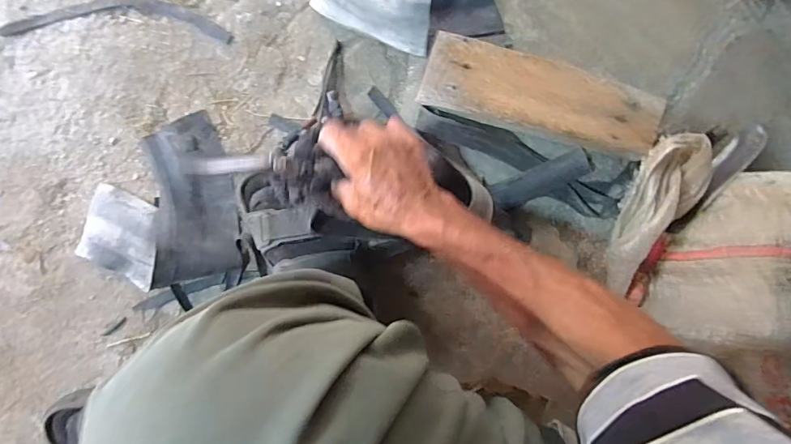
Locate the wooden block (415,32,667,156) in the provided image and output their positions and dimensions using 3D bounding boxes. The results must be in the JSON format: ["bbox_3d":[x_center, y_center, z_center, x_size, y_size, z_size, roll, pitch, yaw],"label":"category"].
[{"bbox_3d":[0.186,-0.153,0.560,0.300,0.014,0.086,13,94,-8],"label":"wooden block"}]

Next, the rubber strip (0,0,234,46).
[{"bbox_3d":[-0.340,-0.251,0.556,0.263,0.007,0.052,0,95,-7],"label":"rubber strip"}]

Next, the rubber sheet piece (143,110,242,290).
[{"bbox_3d":[-0.247,-0.030,0.555,0.094,0.029,0.197,-5,85,-19],"label":"rubber sheet piece"}]

